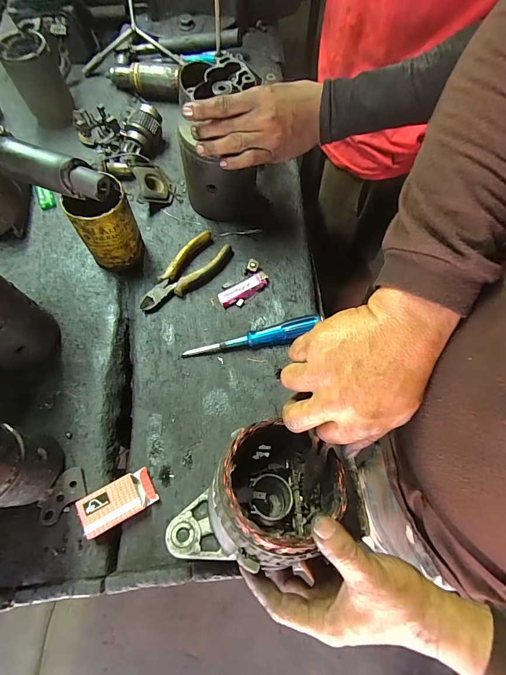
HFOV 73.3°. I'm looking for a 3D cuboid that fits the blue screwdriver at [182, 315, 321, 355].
[{"bbox_3d":[-0.001,-0.002,0.464,0.184,0.025,0.028,-12,69,-4],"label":"blue screwdriver"}]

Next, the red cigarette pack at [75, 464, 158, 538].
[{"bbox_3d":[-0.152,0.184,0.382,0.077,0.019,0.042,-29,71,-10],"label":"red cigarette pack"}]

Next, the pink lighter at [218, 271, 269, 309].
[{"bbox_3d":[-0.014,-0.072,0.501,0.077,0.014,0.027,-29,71,-10],"label":"pink lighter"}]

